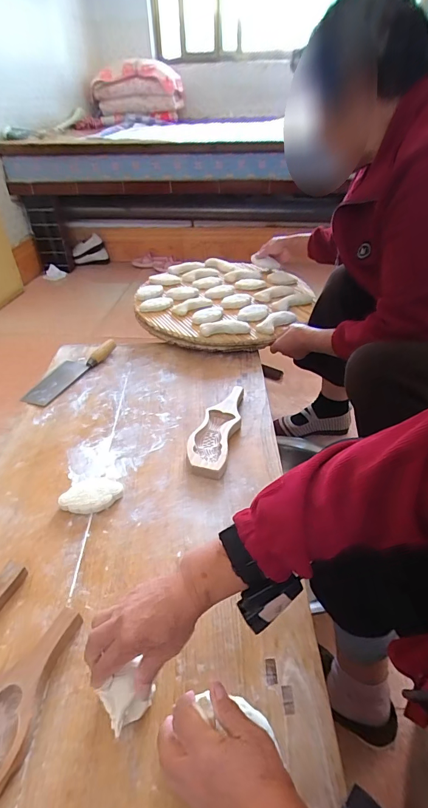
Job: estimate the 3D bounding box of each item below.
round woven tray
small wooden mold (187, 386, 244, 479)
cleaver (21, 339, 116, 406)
[{"bbox_3d":[0.033,-0.309,1.147,0.466,0.076,0.496,-1,39,1],"label":"round woven tray"},{"bbox_3d":[0.009,0.046,0.743,0.073,0.025,0.227,10,40,13],"label":"small wooden mold"},{"bbox_3d":[-0.347,-0.086,0.923,0.085,0.029,0.255,18,43,22],"label":"cleaver"}]

